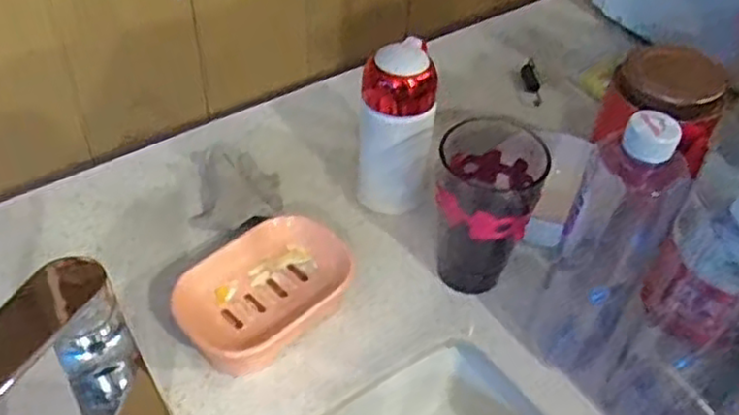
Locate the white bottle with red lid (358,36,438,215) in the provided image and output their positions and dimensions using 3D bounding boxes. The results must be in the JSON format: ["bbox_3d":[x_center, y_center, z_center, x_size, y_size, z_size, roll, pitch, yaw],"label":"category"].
[{"bbox_3d":[0.023,-0.063,0.647,0.066,0.162,0.063,8,46,3],"label":"white bottle with red lid"}]

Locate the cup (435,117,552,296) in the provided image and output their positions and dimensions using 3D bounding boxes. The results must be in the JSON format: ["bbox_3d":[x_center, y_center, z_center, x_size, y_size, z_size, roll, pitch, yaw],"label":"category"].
[{"bbox_3d":[0.094,0.010,0.607,0.078,0.135,0.088,21,48,15],"label":"cup"}]

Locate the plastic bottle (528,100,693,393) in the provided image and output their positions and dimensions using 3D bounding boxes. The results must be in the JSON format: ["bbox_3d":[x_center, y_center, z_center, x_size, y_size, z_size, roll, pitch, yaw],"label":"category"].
[{"bbox_3d":[0.173,0.033,0.520,0.069,0.230,0.074,20,48,15],"label":"plastic bottle"}]

